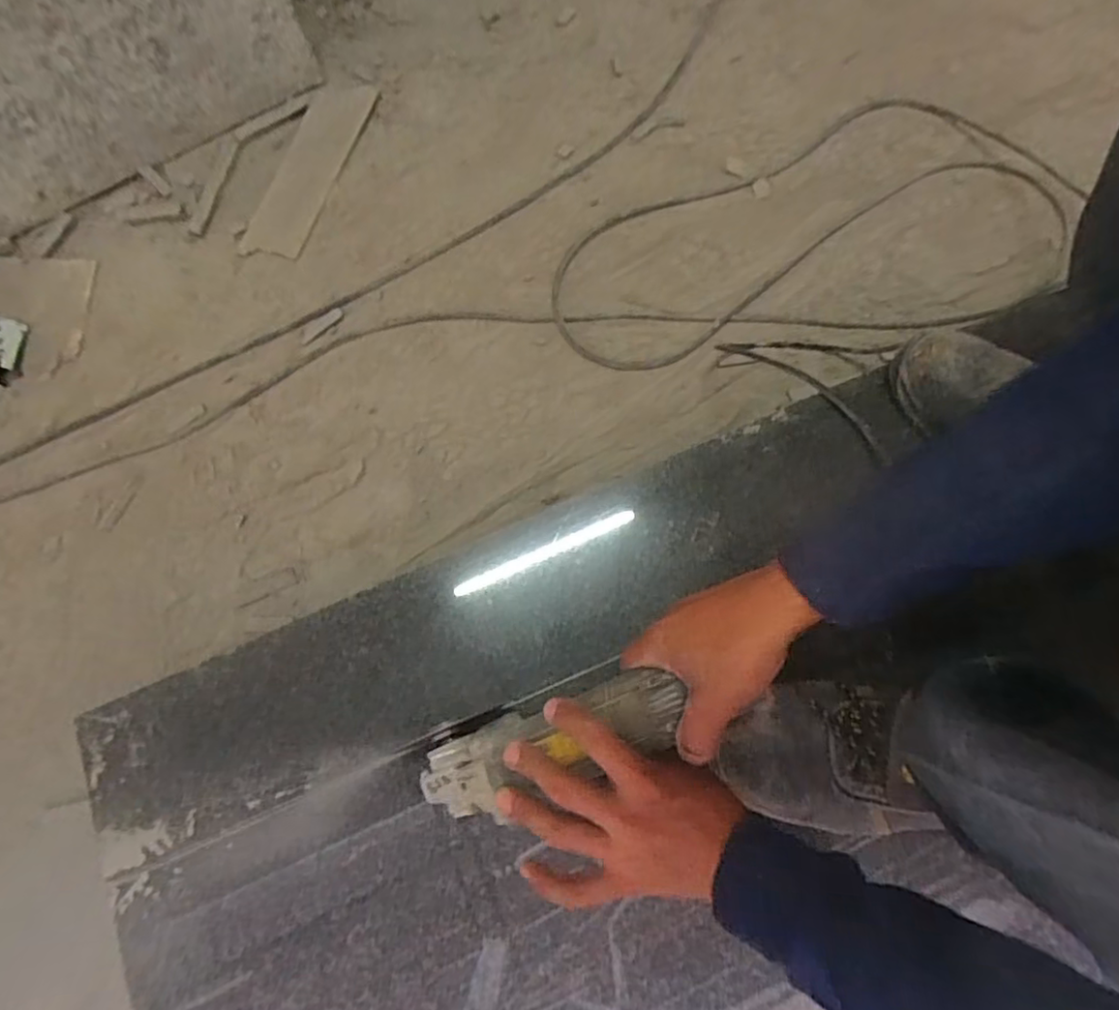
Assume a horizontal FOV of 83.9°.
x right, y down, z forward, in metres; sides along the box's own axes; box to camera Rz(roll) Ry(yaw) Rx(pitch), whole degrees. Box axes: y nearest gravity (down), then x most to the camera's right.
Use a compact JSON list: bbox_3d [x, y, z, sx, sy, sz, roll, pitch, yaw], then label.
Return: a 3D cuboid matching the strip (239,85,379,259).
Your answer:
[{"bbox_3d":[-0.367,-0.497,0.911,0.090,0.008,0.306,18,77,5],"label":"strip"}]

